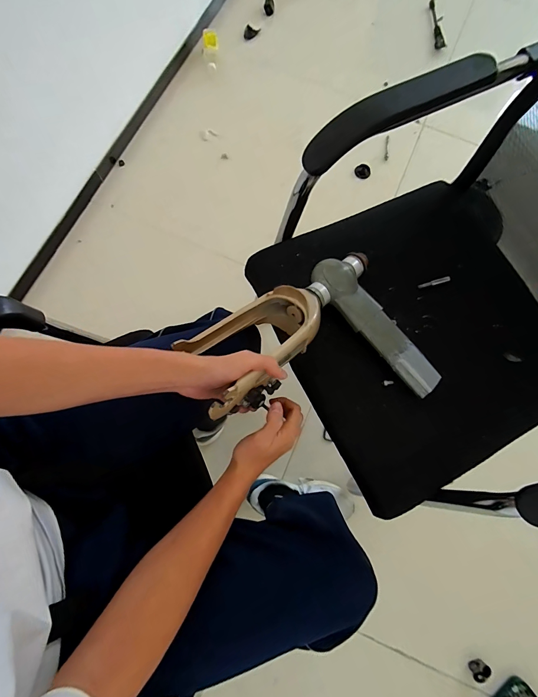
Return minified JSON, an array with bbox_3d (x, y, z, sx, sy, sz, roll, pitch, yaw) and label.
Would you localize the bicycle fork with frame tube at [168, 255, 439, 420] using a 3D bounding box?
[{"bbox_3d":[0.054,0.009,0.482,0.357,0.075,0.250,-21,79,-28],"label":"bicycle fork with frame tube"}]

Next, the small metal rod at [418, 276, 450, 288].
[{"bbox_3d":[0.287,-0.114,0.589,0.060,0.004,0.009,-17,77,-4],"label":"small metal rod"}]

